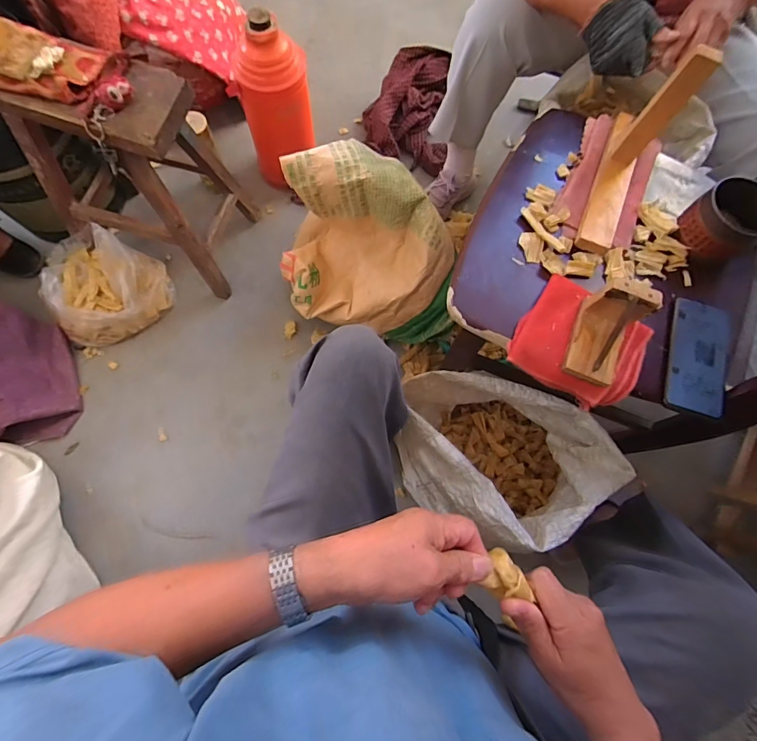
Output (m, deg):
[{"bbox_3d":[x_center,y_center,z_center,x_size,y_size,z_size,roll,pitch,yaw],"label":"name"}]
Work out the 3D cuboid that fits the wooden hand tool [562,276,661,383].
[{"bbox_3d":[0.286,-0.046,0.509,0.064,0.077,0.110,23,74,5],"label":"wooden hand tool"}]

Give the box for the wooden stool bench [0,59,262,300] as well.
[{"bbox_3d":[-0.503,-0.395,0.843,0.354,0.405,0.242,13,73,2],"label":"wooden stool bench"}]

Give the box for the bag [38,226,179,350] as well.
[{"bbox_3d":[-0.631,-0.208,0.954,0.236,0.130,0.234,-27,76,-10],"label":"bag"}]

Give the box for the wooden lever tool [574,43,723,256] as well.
[{"bbox_3d":[0.352,-0.302,0.545,0.050,0.168,0.251,23,74,5],"label":"wooden lever tool"}]

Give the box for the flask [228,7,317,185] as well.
[{"bbox_3d":[-0.240,-0.611,0.942,0.170,0.326,0.143,-15,74,-6],"label":"flask"}]

